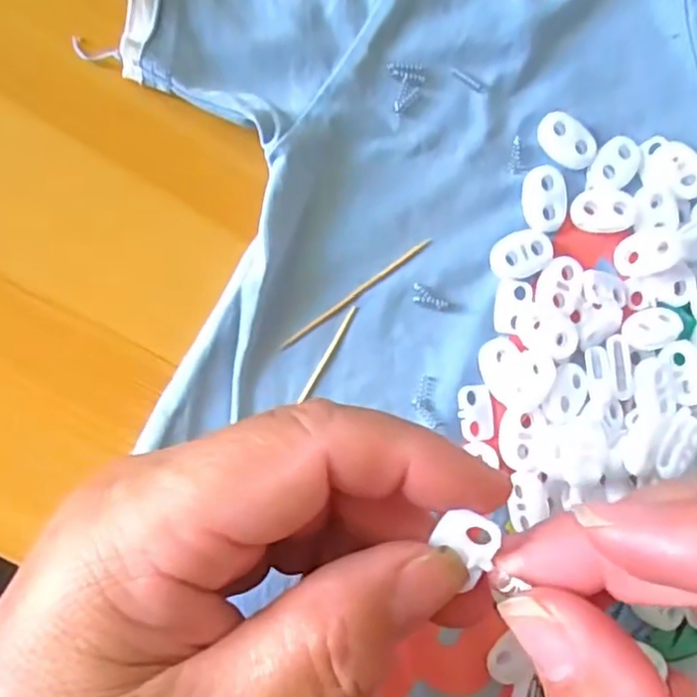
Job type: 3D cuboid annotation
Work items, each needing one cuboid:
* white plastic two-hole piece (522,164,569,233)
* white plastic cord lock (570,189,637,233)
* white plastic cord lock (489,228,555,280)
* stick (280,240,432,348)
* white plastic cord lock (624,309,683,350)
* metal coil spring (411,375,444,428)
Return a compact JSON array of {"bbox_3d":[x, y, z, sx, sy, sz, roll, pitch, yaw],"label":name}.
[{"bbox_3d":[0.068,-0.052,0.229,0.015,0.005,0.022,-7,89,-10],"label":"white plastic two-hole piece"},{"bbox_3d":[0.089,-0.049,0.232,0.022,0.004,0.016,4,87,-9],"label":"white plastic cord lock"},{"bbox_3d":[0.060,-0.032,0.227,0.023,0.004,0.015,-24,92,-10],"label":"white plastic cord lock"},{"bbox_3d":[0.004,-0.019,0.216,0.061,0.004,0.004,-37,94,-9],"label":"stick"},{"bbox_3d":[0.106,-0.007,0.229,0.022,0.004,0.014,-9,89,-10],"label":"white plastic cord lock"},{"bbox_3d":[0.026,0.018,0.218,0.009,0.004,0.017,-6,89,-10],"label":"metal coil spring"}]

